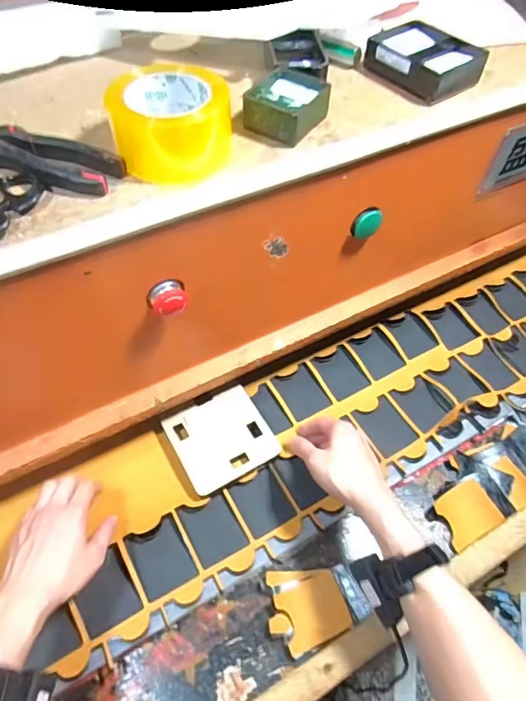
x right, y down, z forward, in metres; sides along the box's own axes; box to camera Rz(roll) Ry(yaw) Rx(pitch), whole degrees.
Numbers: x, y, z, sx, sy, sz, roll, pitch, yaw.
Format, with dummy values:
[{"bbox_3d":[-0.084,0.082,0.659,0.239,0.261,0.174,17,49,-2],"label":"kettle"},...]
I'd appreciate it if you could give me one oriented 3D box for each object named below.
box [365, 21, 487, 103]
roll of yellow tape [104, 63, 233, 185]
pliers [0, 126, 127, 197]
[{"bbox_3d":[0.189,-0.340,0.550,0.104,0.032,0.118,-36,64,-23],"label":"box"},{"bbox_3d":[-0.088,-0.225,0.456,0.106,0.072,0.106,-7,57,-7],"label":"roll of yellow tape"},{"bbox_3d":[-0.225,-0.188,0.442,0.193,0.017,0.052,21,58,11],"label":"pliers"}]

